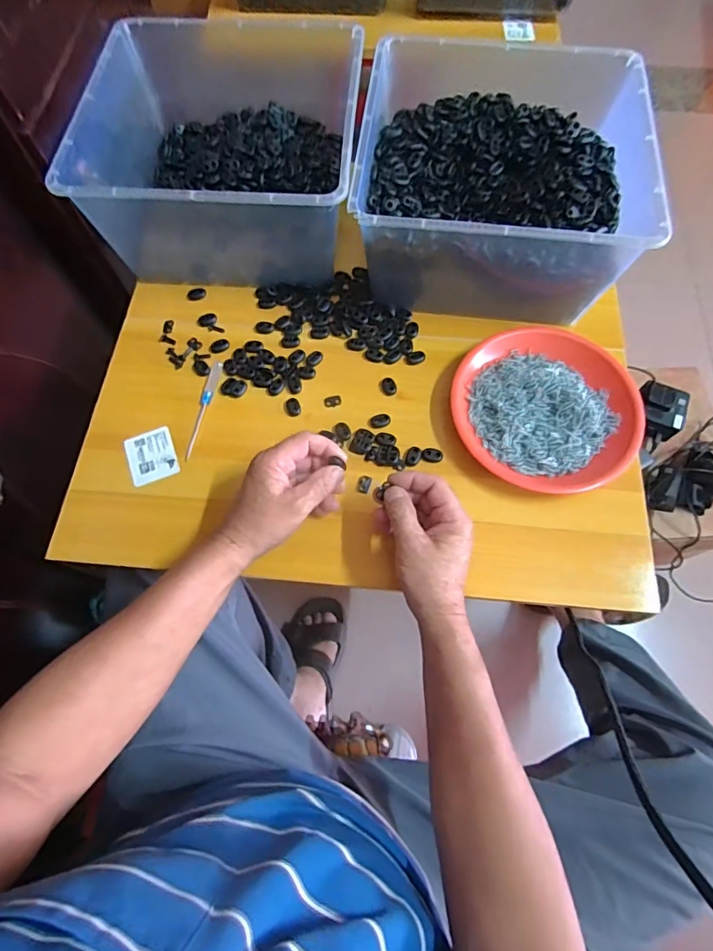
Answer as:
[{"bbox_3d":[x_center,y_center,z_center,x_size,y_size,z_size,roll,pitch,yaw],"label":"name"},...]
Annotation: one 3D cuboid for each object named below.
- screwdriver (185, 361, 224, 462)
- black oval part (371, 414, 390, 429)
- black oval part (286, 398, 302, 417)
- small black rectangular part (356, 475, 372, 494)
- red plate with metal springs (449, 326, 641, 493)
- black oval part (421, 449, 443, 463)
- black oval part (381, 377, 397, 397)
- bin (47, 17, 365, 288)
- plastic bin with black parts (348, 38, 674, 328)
[{"bbox_3d":[-0.170,-0.075,0.535,0.013,0.010,0.122,9,66,7],"label":"screwdriver"},{"bbox_3d":[0.026,-0.060,0.526,0.023,0.004,0.016,-15,65,-3],"label":"black oval part"},{"bbox_3d":[-0.070,-0.076,0.534,0.016,0.004,0.021,-14,65,-3],"label":"black oval part"},{"bbox_3d":[0.008,0.009,0.498,0.013,0.004,0.019,12,67,9],"label":"small black rectangular part"},{"bbox_3d":[0.198,-0.073,0.508,0.176,0.026,0.189,-1,65,3],"label":"red plate with metal springs"},{"bbox_3d":[0.081,-0.022,0.510,0.022,0.007,0.015,12,67,9],"label":"black oval part"},{"bbox_3d":[0.037,-0.100,0.543,0.017,0.005,0.022,-18,66,-5],"label":"black oval part"},{"bbox_3d":[-0.145,-0.383,0.582,0.298,0.142,0.308,2,66,5],"label":"bin"},{"bbox_3d":[0.160,-0.335,0.559,0.296,0.142,0.307,5,66,6],"label":"plastic bin with black parts"}]

